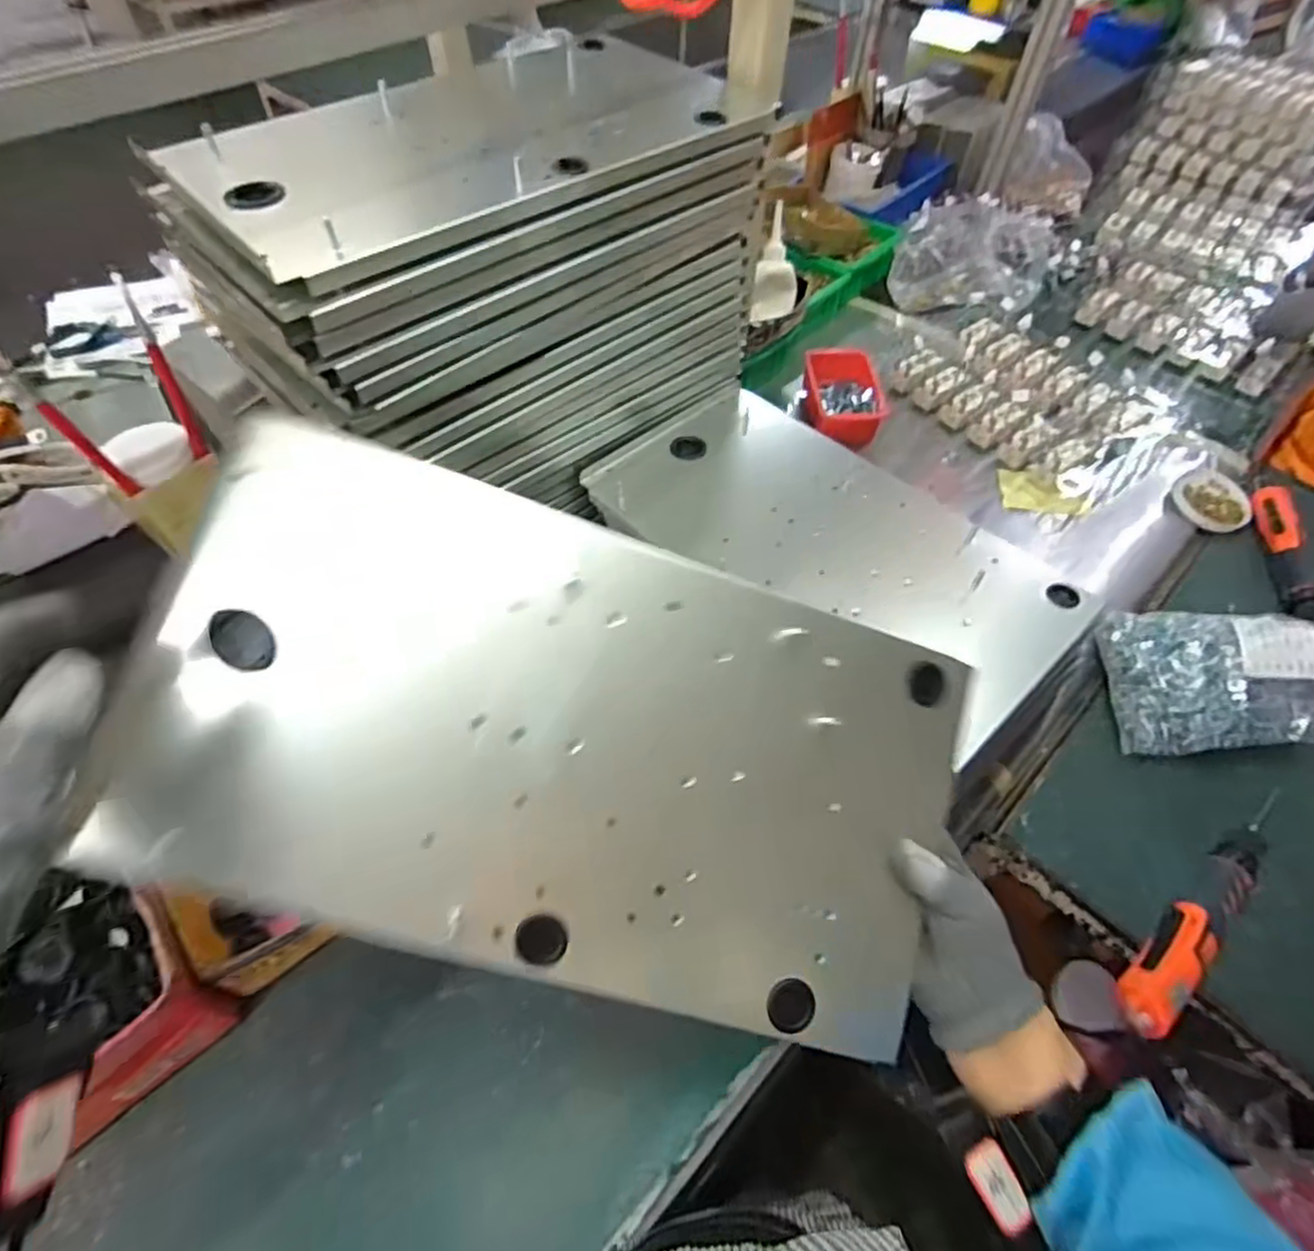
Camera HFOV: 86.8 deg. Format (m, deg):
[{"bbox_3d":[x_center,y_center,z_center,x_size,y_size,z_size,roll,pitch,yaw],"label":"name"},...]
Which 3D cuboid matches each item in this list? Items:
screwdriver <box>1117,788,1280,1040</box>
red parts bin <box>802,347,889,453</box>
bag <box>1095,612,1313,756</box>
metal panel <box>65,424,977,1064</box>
[{"bbox_3d":[0.492,0.236,0.614,0.307,0.041,0.048,-35,62,-23],"label":"screwdriver"},{"bbox_3d":[0.271,-0.331,1.030,0.108,0.082,0.142,-1,54,-1],"label":"red parts bin"},{"bbox_3d":[0.674,0.042,0.716,0.383,0.112,0.149,0,54,-1],"label":"bag"},{"bbox_3d":[-0.045,0.071,0.414,0.472,0.016,0.251,18,78,-7],"label":"metal panel"}]

